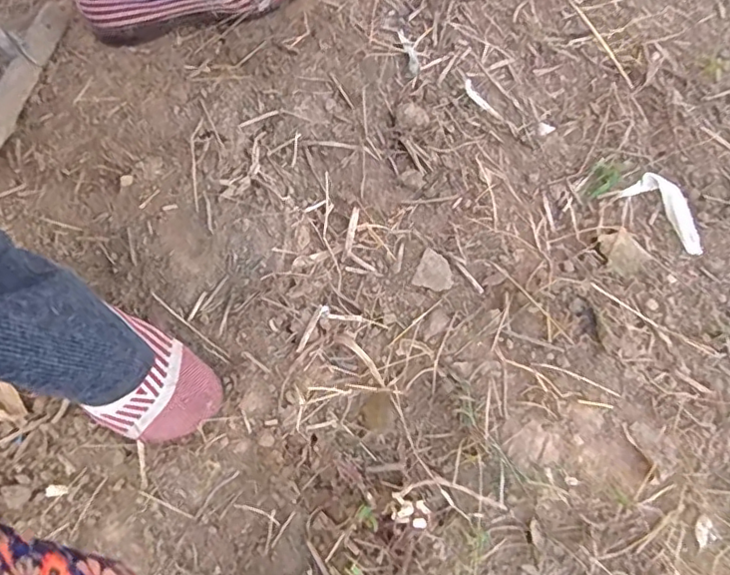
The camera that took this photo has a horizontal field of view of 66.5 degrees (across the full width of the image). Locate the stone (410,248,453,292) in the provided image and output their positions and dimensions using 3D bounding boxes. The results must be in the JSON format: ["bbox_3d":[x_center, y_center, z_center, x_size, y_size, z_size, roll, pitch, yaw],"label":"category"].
[{"bbox_3d":[0.065,-0.014,0.511,0.034,0.004,0.035,24,74,5],"label":"stone"}]

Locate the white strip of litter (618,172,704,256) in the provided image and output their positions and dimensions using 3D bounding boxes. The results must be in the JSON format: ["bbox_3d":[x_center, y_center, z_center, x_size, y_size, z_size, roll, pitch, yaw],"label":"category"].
[{"bbox_3d":[0.307,-0.078,0.555,0.093,0.014,0.048,43,76,11],"label":"white strip of litter"}]

